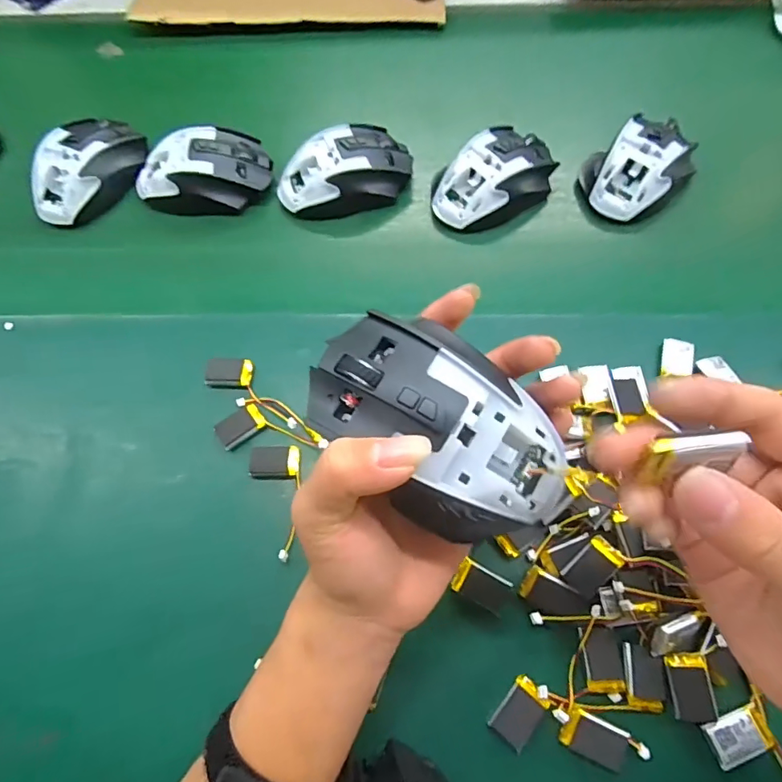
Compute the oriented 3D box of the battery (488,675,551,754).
[{"bbox_3d":[0.069,0.173,0.271,0.020,0.009,0.031,36,70,17],"label":"battery"}]

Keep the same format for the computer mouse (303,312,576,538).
[{"bbox_3d":[0.020,0.016,0.211,0.111,0.042,0.065,38,73,16],"label":"computer mouse"}]

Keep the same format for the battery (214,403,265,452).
[{"bbox_3d":[-0.103,0.025,0.346,0.032,0.009,0.020,-35,68,-14],"label":"battery"}]

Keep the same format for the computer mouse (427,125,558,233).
[{"bbox_3d":[0.087,-0.179,0.418,0.104,0.033,0.067,-41,71,-15],"label":"computer mouse"}]

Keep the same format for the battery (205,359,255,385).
[{"bbox_3d":[-0.116,-0.013,0.358,0.031,0.007,0.019,1,64,2],"label":"battery"}]

